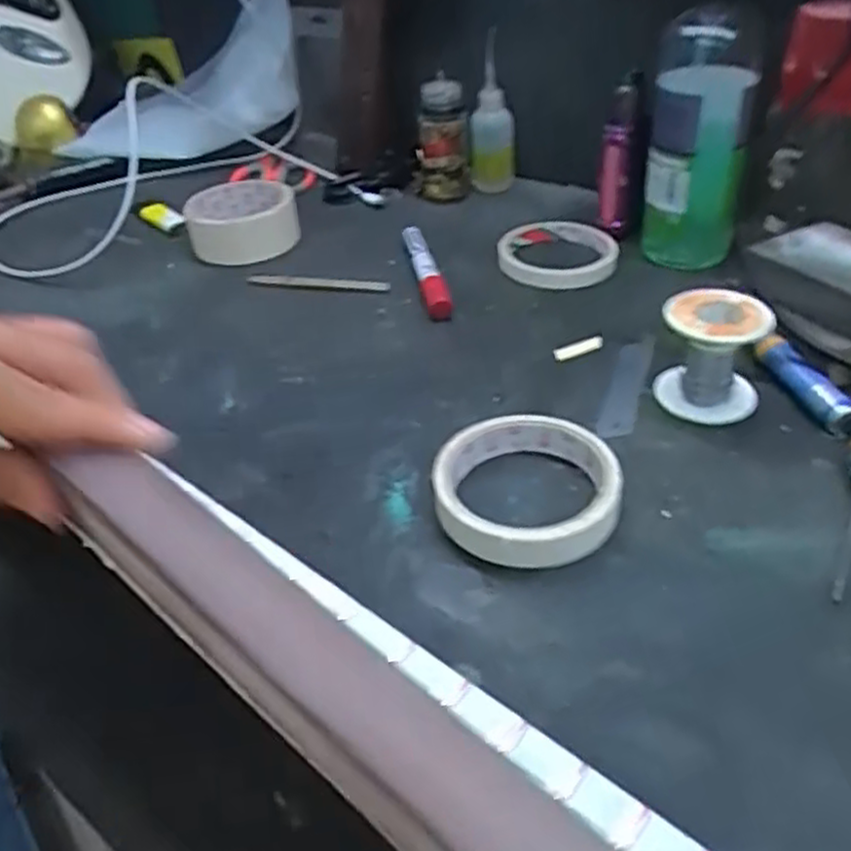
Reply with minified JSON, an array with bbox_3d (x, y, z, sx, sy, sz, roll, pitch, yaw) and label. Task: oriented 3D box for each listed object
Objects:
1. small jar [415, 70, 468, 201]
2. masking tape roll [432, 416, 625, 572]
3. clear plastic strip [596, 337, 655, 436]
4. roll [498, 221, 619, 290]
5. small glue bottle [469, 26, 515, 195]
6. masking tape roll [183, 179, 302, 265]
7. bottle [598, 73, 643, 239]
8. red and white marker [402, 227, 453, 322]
[{"bbox_3d":[0.013,-0.254,0.686,0.048,0.099,0.048,-4,38,0],"label":"small jar"},{"bbox_3d":[0.050,0.030,0.380,0.089,0.020,0.089,-3,38,2],"label":"masking tape roll"},{"bbox_3d":[0.121,-0.026,0.458,0.019,0.004,0.104,9,40,18],"label":"clear plastic strip"},{"bbox_3d":[0.103,-0.133,0.590,0.087,0.015,0.083,-3,38,2],"label":"roll"},{"bbox_3d":[0.059,-0.268,0.677,0.036,0.130,0.032,5,39,12],"label":"small glue bottle"},{"bbox_3d":[-0.160,-0.181,0.658,0.090,0.042,0.093,-13,38,-11],"label":"masking tape roll"},{"bbox_3d":[0.148,-0.204,0.588,0.025,0.117,0.027,5,39,12],"label":"bottle"},{"bbox_3d":[0.000,-0.115,0.572,0.017,0.022,0.117,-10,38,-7],"label":"red and white marker"}]

